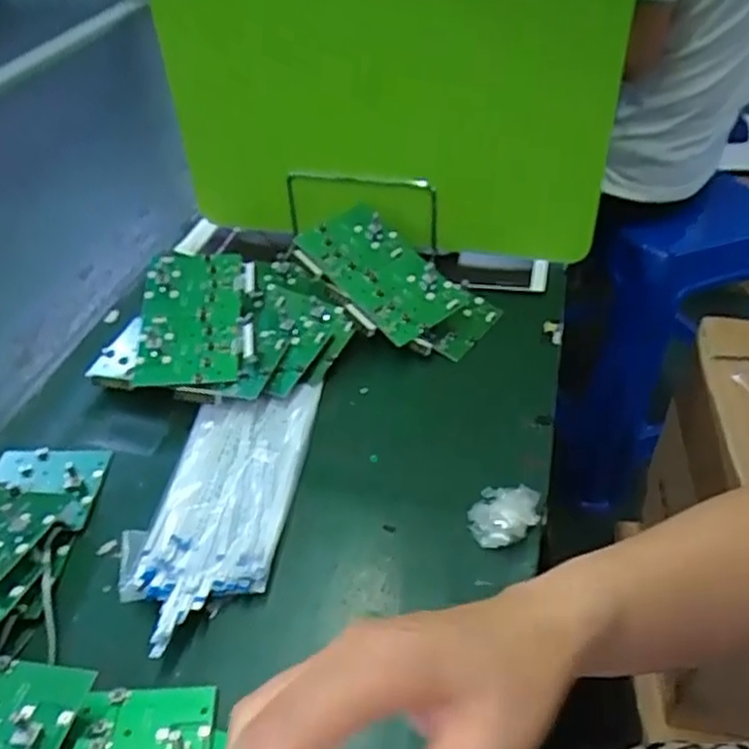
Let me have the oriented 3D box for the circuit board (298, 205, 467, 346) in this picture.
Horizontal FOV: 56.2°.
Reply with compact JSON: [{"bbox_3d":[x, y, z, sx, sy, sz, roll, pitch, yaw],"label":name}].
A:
[{"bbox_3d":[0.002,-0.093,0.623,0.091,0.014,0.154,-33,61,-14],"label":"circuit board"}]

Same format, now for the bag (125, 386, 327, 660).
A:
[{"bbox_3d":[-0.103,0.080,0.479,0.096,0.018,0.222,4,42,7],"label":"bag"}]

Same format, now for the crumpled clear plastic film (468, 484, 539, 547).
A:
[{"bbox_3d":[0.082,0.092,0.448,0.043,0.026,0.039,8,42,11],"label":"crumpled clear plastic film"}]

